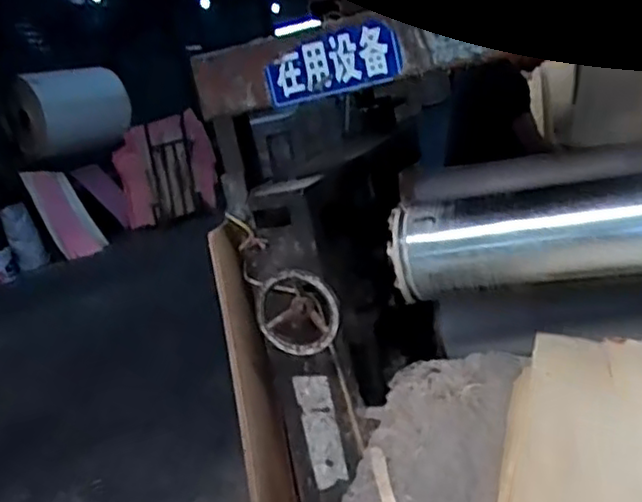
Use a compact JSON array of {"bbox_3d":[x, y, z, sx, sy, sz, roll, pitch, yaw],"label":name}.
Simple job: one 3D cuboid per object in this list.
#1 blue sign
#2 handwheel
[{"bbox_3d":[0.016,-0.315,1.152,0.232,0.088,0.011,-11,19,17],"label":"blue sign"},{"bbox_3d":[-0.043,0.117,1.279,0.158,0.158,0.031,-5,13,12],"label":"handwheel"}]

